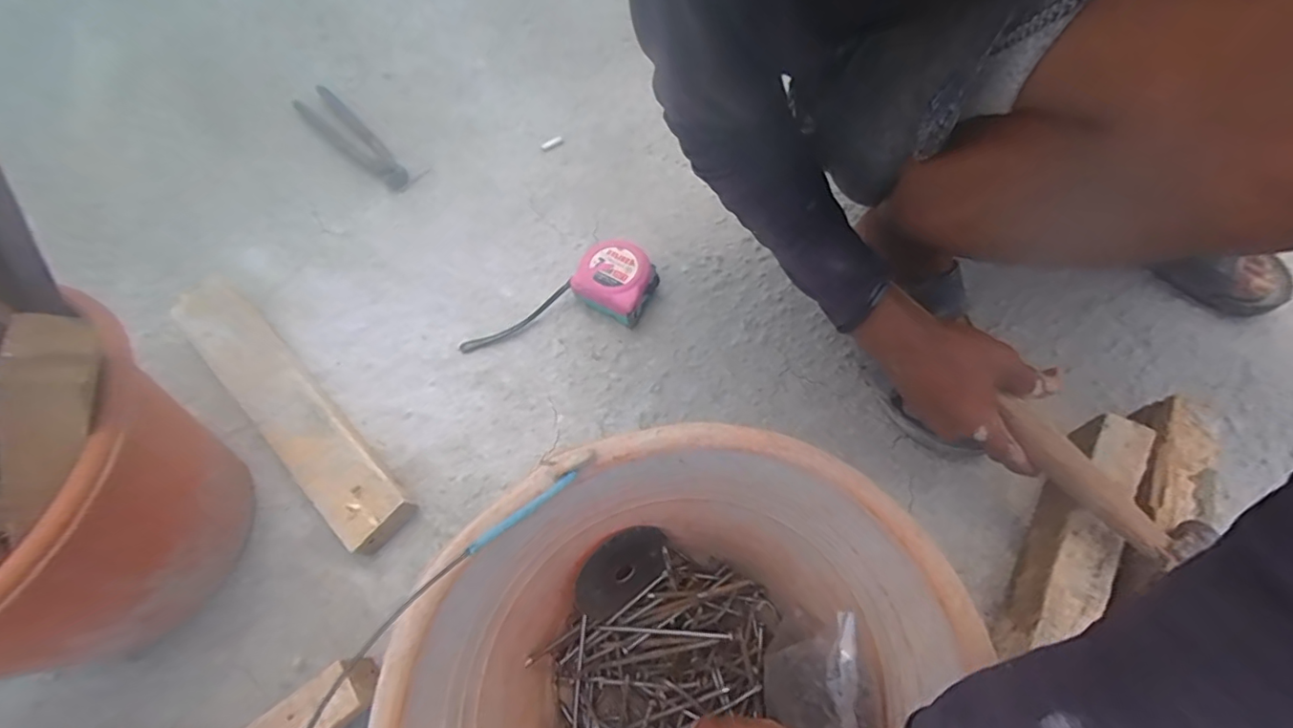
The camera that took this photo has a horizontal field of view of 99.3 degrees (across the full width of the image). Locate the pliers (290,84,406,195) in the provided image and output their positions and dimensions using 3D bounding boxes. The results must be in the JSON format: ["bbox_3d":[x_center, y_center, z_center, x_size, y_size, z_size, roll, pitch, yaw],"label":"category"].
[{"bbox_3d":[-0.384,-0.297,0.721,0.223,0.024,0.051,41,72,20],"label":"pliers"}]

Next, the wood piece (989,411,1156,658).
[{"bbox_3d":[0.339,0.140,0.443,0.042,0.064,0.214,32,69,17],"label":"wood piece"}]

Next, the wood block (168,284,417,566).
[{"bbox_3d":[-0.349,0.037,0.538,0.350,0.044,0.058,41,72,20],"label":"wood block"}]

